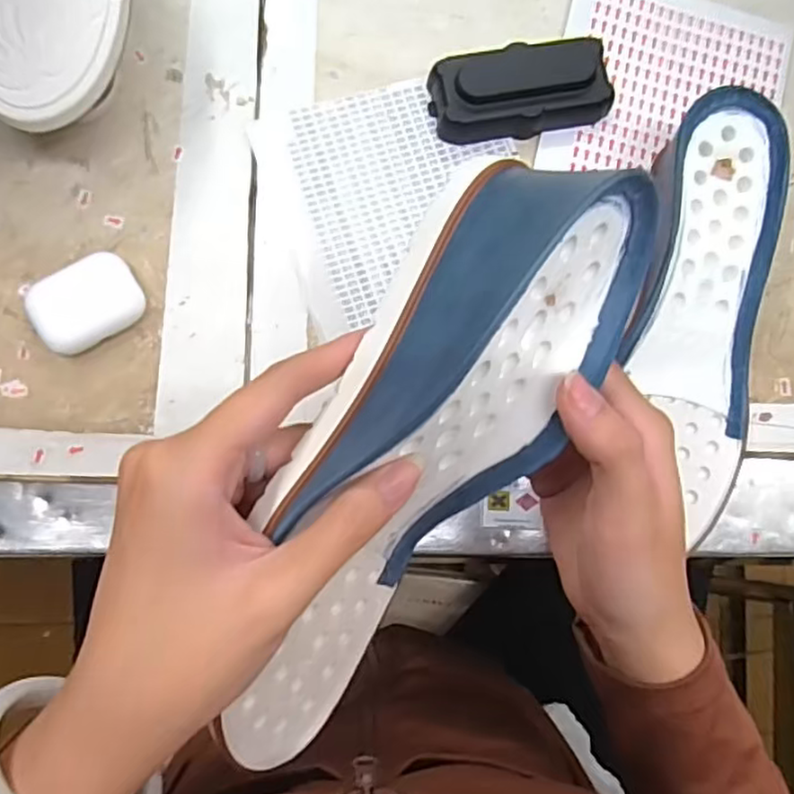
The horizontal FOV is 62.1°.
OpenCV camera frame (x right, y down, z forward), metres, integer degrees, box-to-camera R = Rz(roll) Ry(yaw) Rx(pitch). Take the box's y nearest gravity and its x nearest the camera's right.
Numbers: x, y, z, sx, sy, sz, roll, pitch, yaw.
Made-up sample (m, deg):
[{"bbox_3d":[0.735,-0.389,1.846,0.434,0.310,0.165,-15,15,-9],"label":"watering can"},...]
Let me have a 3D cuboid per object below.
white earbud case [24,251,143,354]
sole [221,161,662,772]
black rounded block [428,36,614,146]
[{"bbox_3d":[-0.174,-0.052,0.371,0.058,0.020,0.041,-37,88,-9],"label":"white earbud case"},{"bbox_3d":[0.007,0.036,0.254,0.082,0.069,0.267,27,110,-2],"label":"sole"},{"bbox_3d":[0.076,-0.188,0.401,0.105,0.032,0.050,-12,84,-7],"label":"black rounded block"}]

